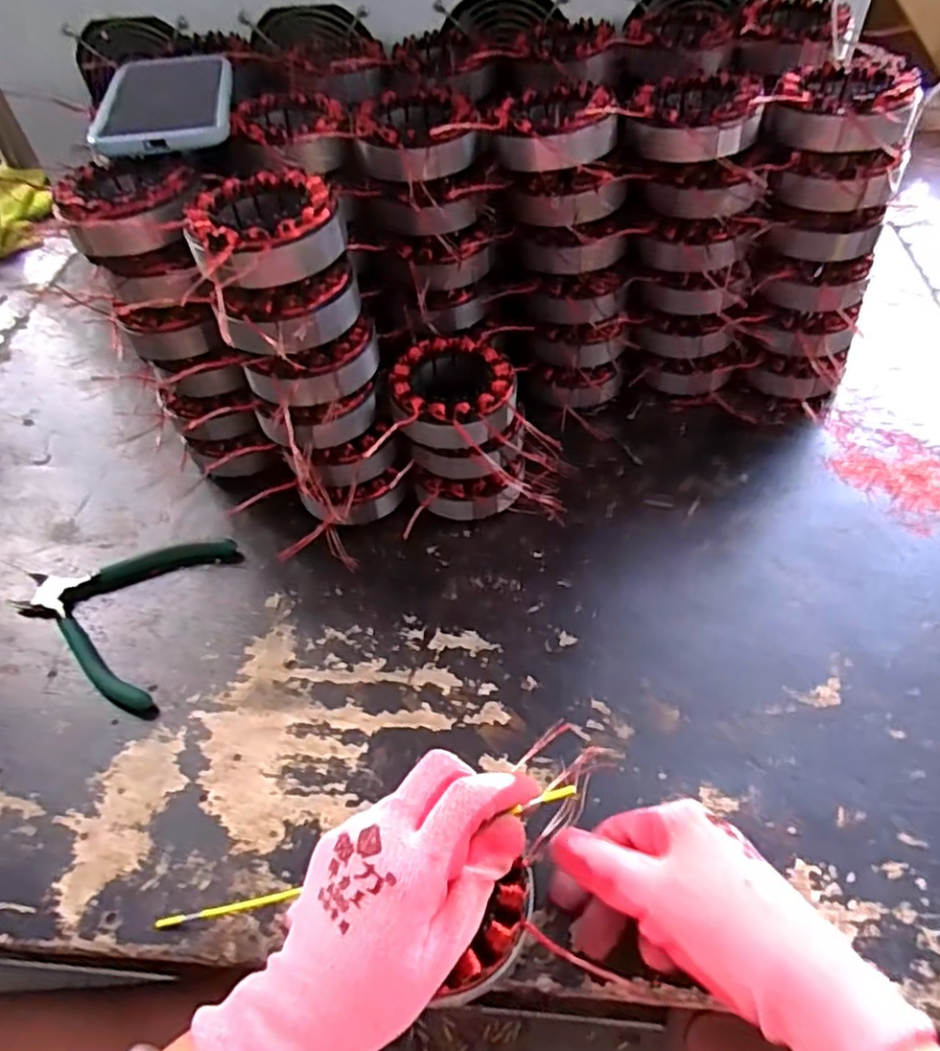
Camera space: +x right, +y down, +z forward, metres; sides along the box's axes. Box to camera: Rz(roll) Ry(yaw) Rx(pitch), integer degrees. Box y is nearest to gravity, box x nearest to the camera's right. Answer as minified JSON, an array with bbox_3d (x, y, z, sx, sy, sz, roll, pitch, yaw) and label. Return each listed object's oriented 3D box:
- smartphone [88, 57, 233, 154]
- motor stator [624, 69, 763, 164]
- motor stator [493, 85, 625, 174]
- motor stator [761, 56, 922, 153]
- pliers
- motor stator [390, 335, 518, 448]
[{"bbox_3d":[-0.207,-0.291,0.461,0.082,0.014,0.159,-12,52,-5],"label":"smartphone"},{"bbox_3d":[0.153,-0.283,0.462,0.084,0.030,0.084,10,53,12],"label":"motor stator"},{"bbox_3d":[0.060,-0.275,0.464,0.082,0.032,0.084,6,52,9],"label":"motor stator"},{"bbox_3d":[0.248,-0.281,0.451,0.086,0.034,0.086,23,57,20],"label":"motor stator"},{"bbox_3d":[-0.254,0.053,0.479,0.132,0.010,0.132,10,54,12],"label":"pliers"},{"bbox_3d":[-0.011,-0.092,0.475,0.086,0.033,0.093,1,52,4],"label":"motor stator"}]

